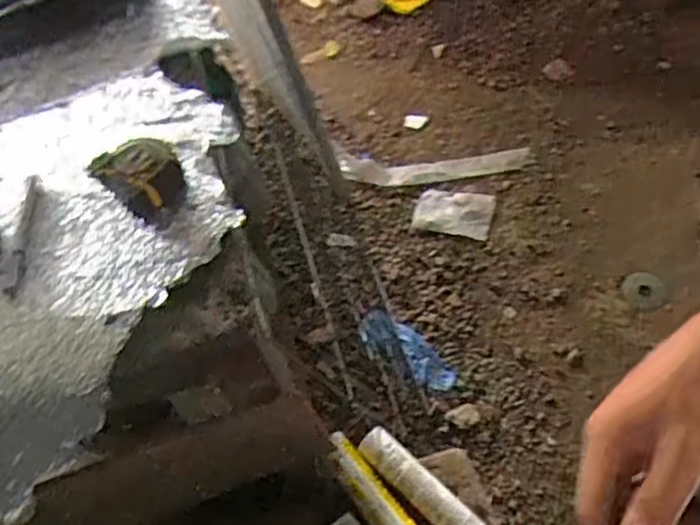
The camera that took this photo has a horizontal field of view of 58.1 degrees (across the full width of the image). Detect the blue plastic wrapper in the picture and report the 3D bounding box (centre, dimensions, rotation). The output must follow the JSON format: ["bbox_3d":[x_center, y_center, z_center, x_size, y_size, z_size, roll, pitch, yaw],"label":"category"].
[{"bbox_3d":[0.132,0.205,1.468,0.248,0.023,0.105,31,65,24],"label":"blue plastic wrapper"}]

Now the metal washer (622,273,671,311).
[{"bbox_3d":[0.719,0.072,1.530,0.110,0.008,0.097,26,70,14],"label":"metal washer"}]

